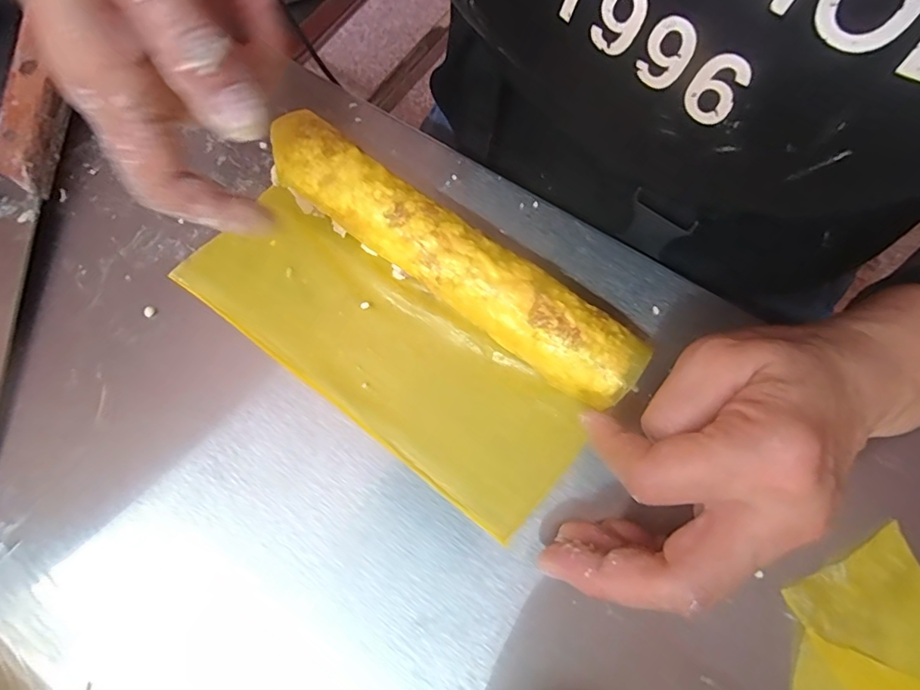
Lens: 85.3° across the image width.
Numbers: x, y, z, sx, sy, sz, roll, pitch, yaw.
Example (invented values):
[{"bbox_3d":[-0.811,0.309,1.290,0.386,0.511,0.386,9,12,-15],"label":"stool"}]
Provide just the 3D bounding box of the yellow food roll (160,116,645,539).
[{"bbox_3d":[-0.028,-0.015,0.234,0.200,0.036,0.101,36,73,11],"label":"yellow food roll"}]

